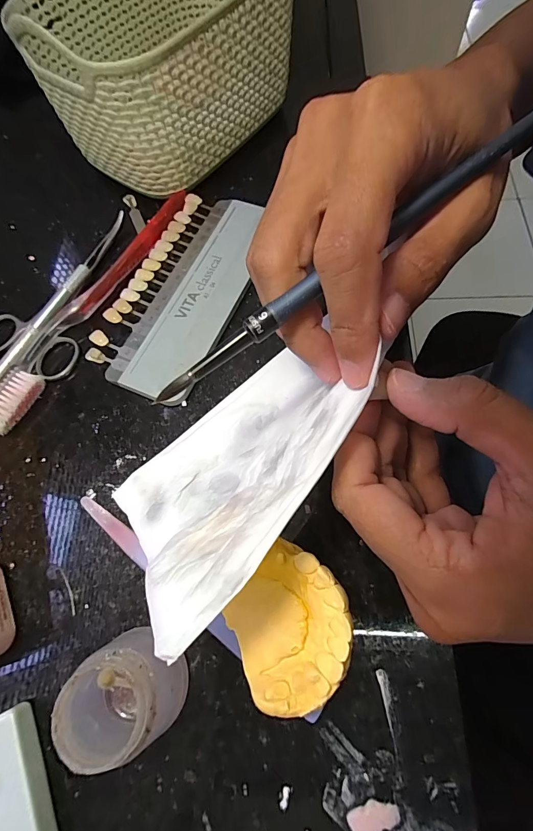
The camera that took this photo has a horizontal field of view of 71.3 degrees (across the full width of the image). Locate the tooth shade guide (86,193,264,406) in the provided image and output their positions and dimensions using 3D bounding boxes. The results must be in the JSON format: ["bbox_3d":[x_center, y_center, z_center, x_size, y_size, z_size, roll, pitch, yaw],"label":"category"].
[{"bbox_3d":[-0.049,-0.078,0.229,0.067,0.011,0.143,22,71,12],"label":"tooth shade guide"}]

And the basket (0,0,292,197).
[{"bbox_3d":[-0.064,-0.238,0.248,0.118,0.086,0.165,36,75,16],"label":"basket"}]

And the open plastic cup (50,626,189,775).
[{"bbox_3d":[-0.051,0.103,0.138,0.038,0.041,0.035,0,67,1],"label":"open plastic cup"}]

